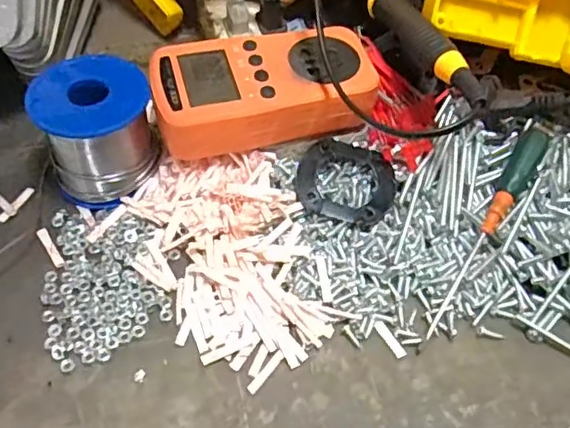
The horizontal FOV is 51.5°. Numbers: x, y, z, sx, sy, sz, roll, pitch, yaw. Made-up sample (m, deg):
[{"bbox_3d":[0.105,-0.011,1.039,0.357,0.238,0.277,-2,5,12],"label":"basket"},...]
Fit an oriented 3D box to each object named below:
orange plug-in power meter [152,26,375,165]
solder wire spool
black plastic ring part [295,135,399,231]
[{"bbox_3d":[-0.013,-0.074,0.349,0.127,0.033,0.070,-15,56,-15],"label":"orange plug-in power meter"},{"bbox_3d":[-0.108,-0.046,0.345,0.061,0.065,0.057,2,53,-3],"label":"solder wire spool"},{"bbox_3d":[0.036,-0.020,0.350,0.058,0.010,0.052,19,65,2],"label":"black plastic ring part"}]

